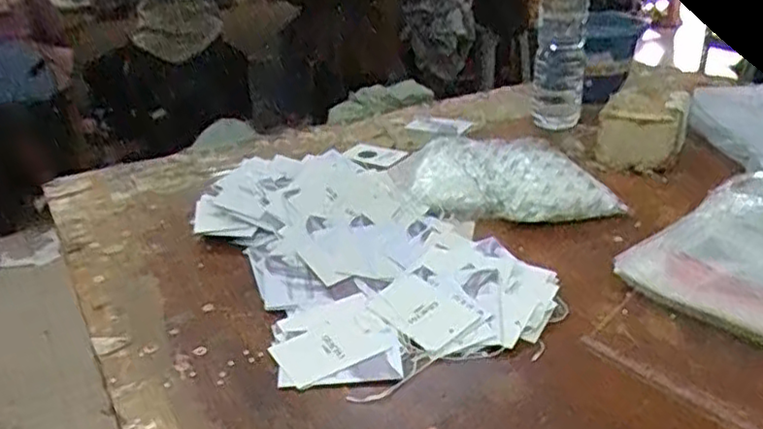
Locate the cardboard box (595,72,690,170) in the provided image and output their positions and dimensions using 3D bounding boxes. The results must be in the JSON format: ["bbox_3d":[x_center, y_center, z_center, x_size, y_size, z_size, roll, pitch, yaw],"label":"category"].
[{"bbox_3d":[0.377,-0.132,0.963,0.107,0.092,0.180,9,28,23],"label":"cardboard box"}]

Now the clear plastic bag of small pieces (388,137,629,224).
[{"bbox_3d":[0.141,-0.045,0.843,0.293,0.054,0.153,7,27,20],"label":"clear plastic bag of small pieces"}]

